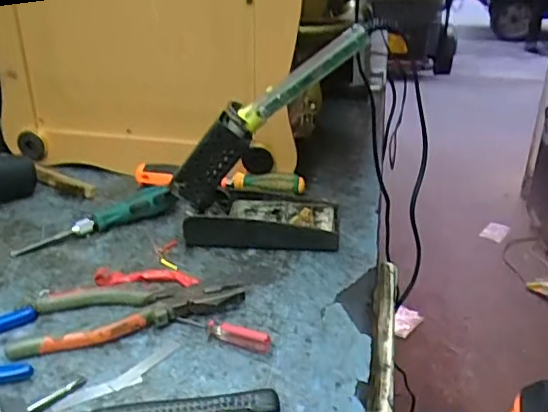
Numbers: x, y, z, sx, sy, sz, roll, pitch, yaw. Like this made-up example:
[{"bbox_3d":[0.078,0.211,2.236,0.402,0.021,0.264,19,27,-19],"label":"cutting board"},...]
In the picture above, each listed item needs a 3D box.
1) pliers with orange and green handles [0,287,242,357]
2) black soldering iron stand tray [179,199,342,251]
[{"bbox_3d":[-0.121,0.092,0.499,0.187,0.019,0.061,-5,29,-10],"label":"pliers with orange and green handles"},{"bbox_3d":[-0.011,0.014,0.623,0.156,0.034,0.070,2,29,2],"label":"black soldering iron stand tray"}]

